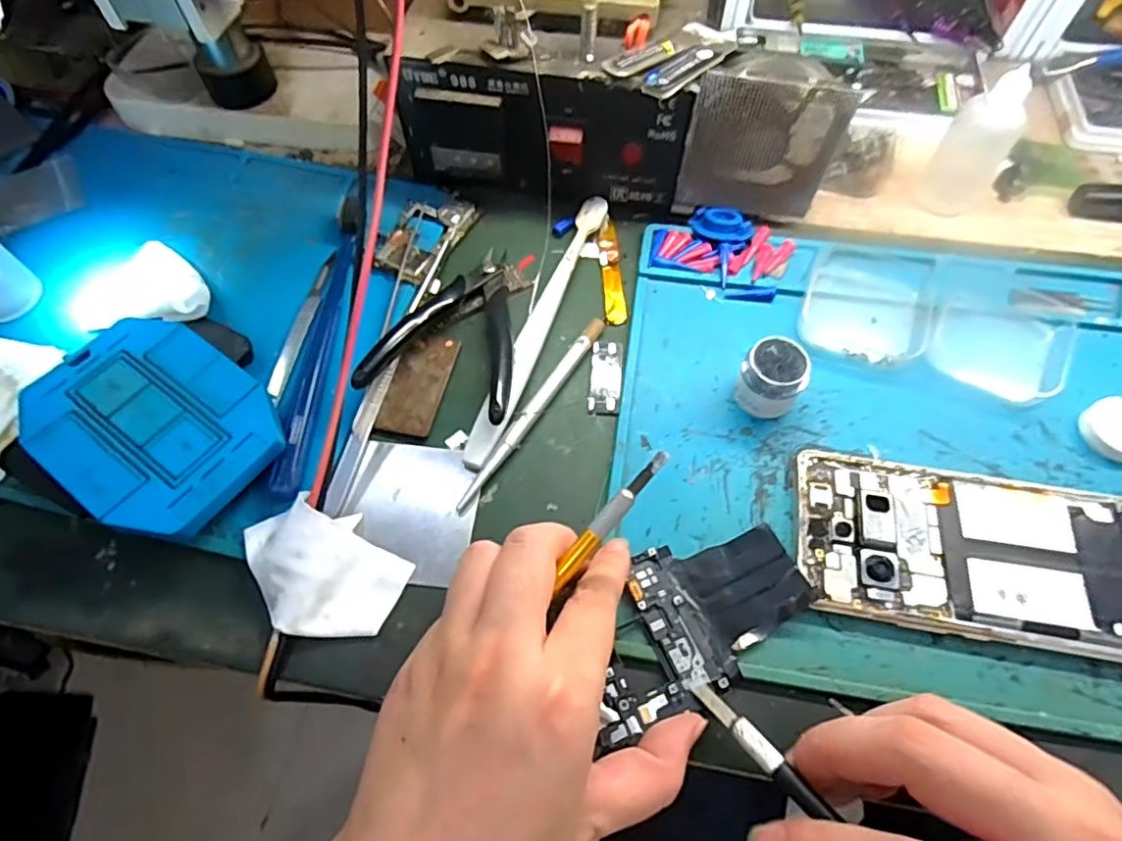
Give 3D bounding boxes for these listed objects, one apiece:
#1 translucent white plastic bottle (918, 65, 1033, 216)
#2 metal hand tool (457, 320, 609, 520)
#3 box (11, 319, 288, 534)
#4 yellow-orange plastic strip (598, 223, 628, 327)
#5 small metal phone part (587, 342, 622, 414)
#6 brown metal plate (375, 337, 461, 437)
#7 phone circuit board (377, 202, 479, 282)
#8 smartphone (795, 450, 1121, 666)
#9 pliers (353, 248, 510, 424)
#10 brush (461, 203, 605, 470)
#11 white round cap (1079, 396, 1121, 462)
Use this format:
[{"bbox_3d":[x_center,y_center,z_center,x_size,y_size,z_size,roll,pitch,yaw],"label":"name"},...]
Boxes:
[{"bbox_3d":[0.236,-0.157,0.341,0.033,0.071,0.029,34,67,16],"label":"translucent white plastic bottle"},{"bbox_3d":[-0.013,-0.006,0.304,0.007,0.006,0.126,29,66,15],"label":"metal hand tool"},{"bbox_3d":[-0.192,0.002,0.286,0.116,0.024,0.085,33,67,16],"label":"box"},{"bbox_3d":[0.030,-0.087,0.349,0.012,0.005,0.072,-2,62,-1],"label":"yellow-orange plastic strip"},{"bbox_3d":[0.024,-0.024,0.318,0.016,0.004,0.046,4,62,2],"label":"small metal phone part"},{"bbox_3d":[-0.074,-0.020,0.312,0.029,0.004,0.060,10,63,6],"label":"brown metal plate"},{"bbox_3d":[-0.082,-0.112,0.357,0.038,0.007,0.067,21,64,11],"label":"phone circuit board"},{"bbox_3d":[0.187,0.058,0.263,0.161,0.009,0.075,9,63,5],"label":"smartphone"},{"bbox_3d":[-0.049,-0.052,0.319,0.075,0.020,0.111,15,63,8],"label":"pliers"},{"bbox_3d":[-0.010,-0.054,0.326,0.017,0.011,0.181,18,64,9],"label":"brush"},{"bbox_3d":[0.273,0.004,0.290,0.035,0.010,0.031,-20,64,-10],"label":"white round cap"}]

